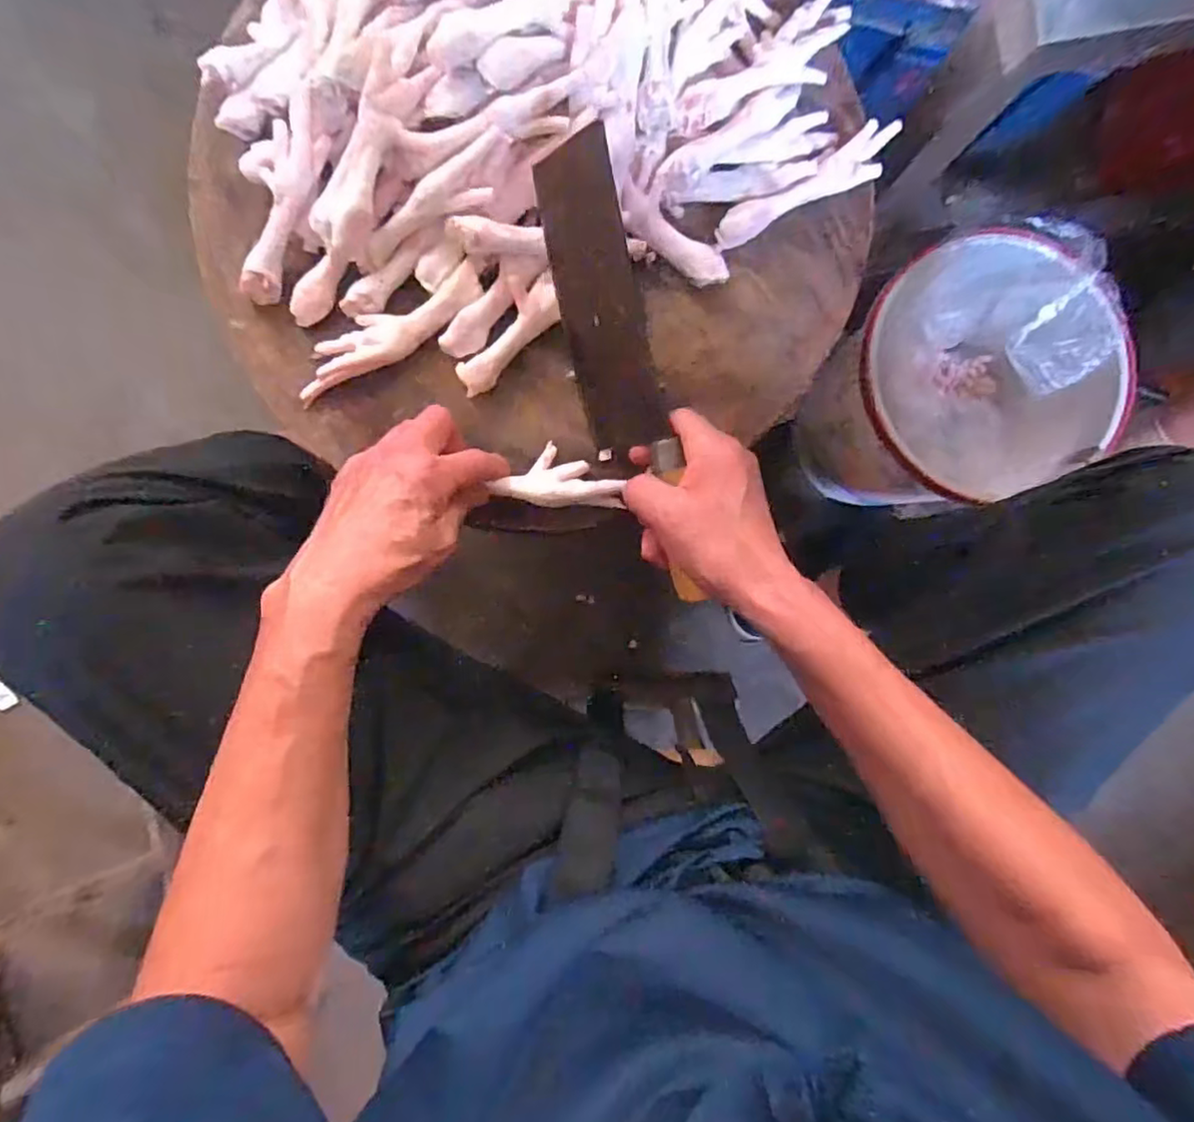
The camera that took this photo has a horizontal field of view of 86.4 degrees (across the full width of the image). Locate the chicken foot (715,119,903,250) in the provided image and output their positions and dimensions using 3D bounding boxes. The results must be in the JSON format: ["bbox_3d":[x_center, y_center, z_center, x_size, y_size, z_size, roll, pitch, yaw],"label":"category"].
[{"bbox_3d":[0.145,-0.253,0.430,0.138,0.021,0.028,-30,91,-4],"label":"chicken foot"}]

